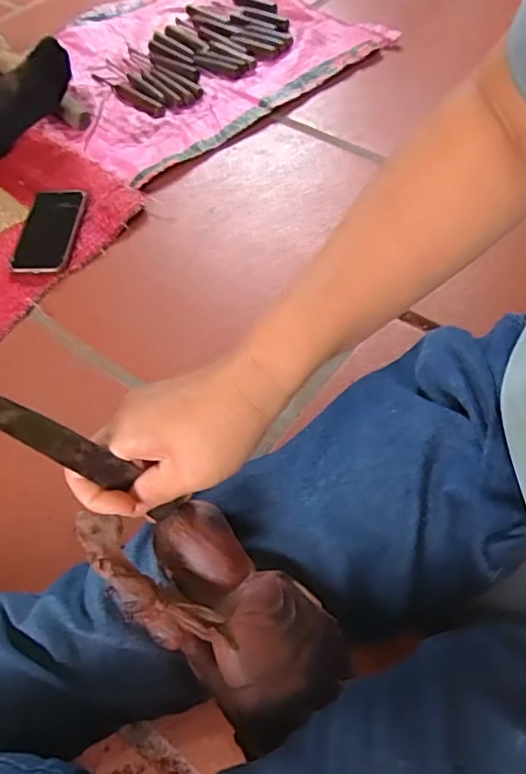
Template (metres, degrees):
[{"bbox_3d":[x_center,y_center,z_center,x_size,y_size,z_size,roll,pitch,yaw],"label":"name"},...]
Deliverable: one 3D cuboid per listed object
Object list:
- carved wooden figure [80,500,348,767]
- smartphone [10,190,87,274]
[{"bbox_3d":[-0.027,0.125,0.356,0.085,0.062,0.169,-40,67,-17],"label":"carved wooden figure"},{"bbox_3d":[-0.297,-0.215,0.805,0.079,0.013,0.154,4,55,6],"label":"smartphone"}]

